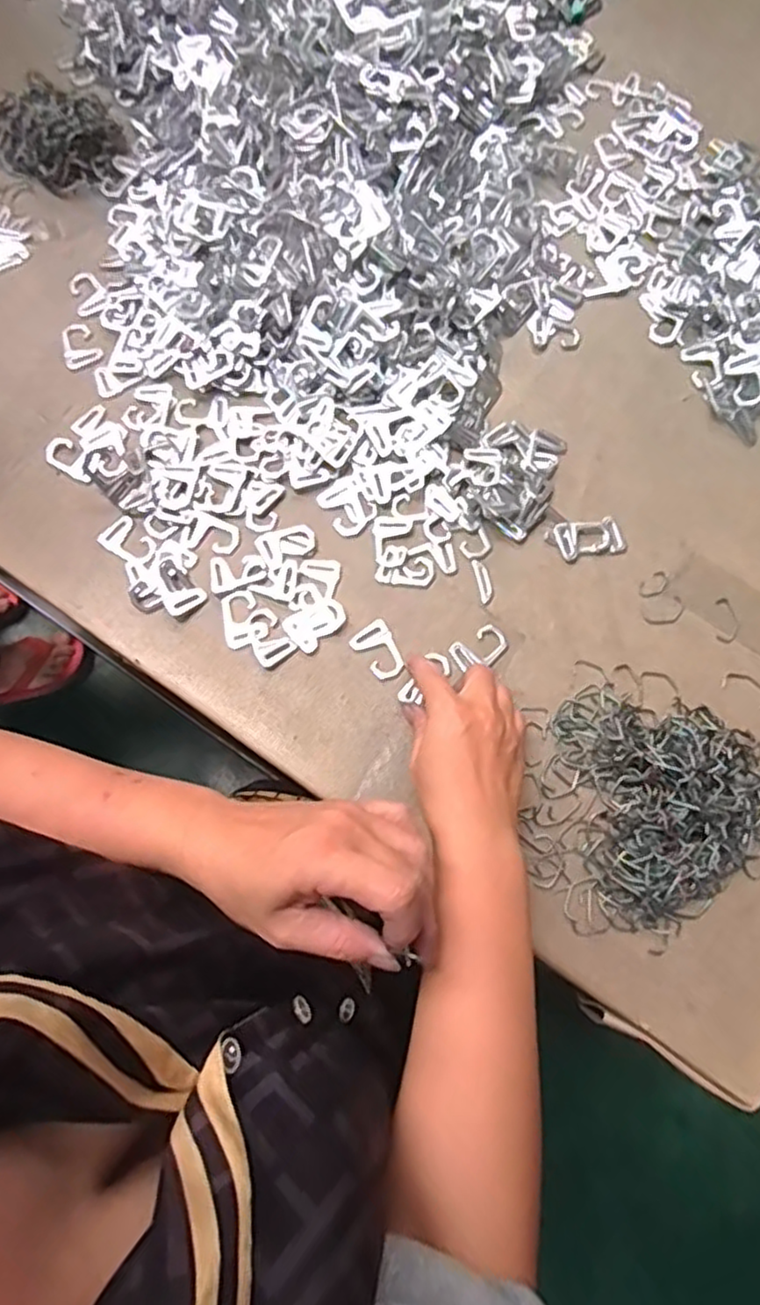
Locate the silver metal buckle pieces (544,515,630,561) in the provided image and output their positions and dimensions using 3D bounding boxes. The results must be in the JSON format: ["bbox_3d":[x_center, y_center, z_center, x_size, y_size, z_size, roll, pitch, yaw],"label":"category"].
[{"bbox_3d":[0.158,-0.087,0.526,0.059,0.004,0.030,-10,73,-5],"label":"silver metal buckle pieces"}]

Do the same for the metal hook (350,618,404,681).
[{"bbox_3d":[0.001,-0.002,0.492,0.030,0.004,0.041,-37,77,-13],"label":"metal hook"}]

